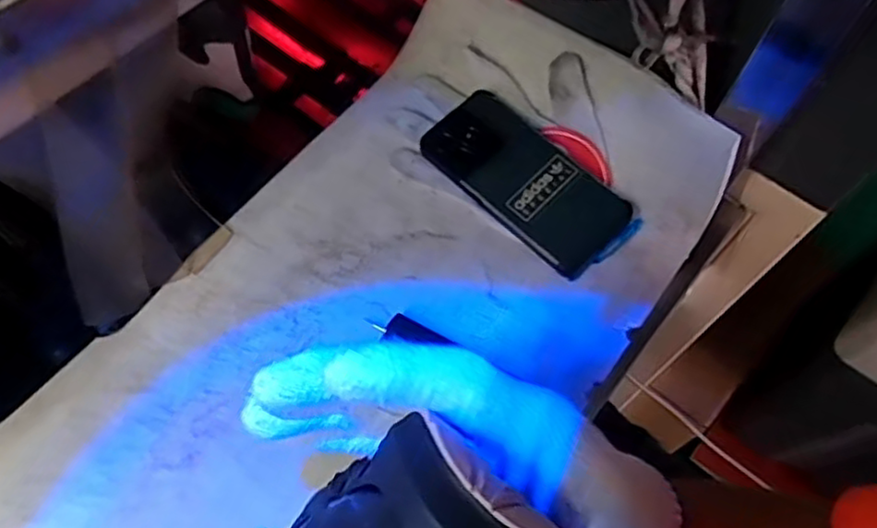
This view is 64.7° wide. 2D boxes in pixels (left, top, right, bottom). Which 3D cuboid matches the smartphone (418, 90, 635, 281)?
[{"bbox_3d":[0.068,-0.068,0.546,0.082,0.016,0.163,-42,73,-16],"label":"smartphone"}]

